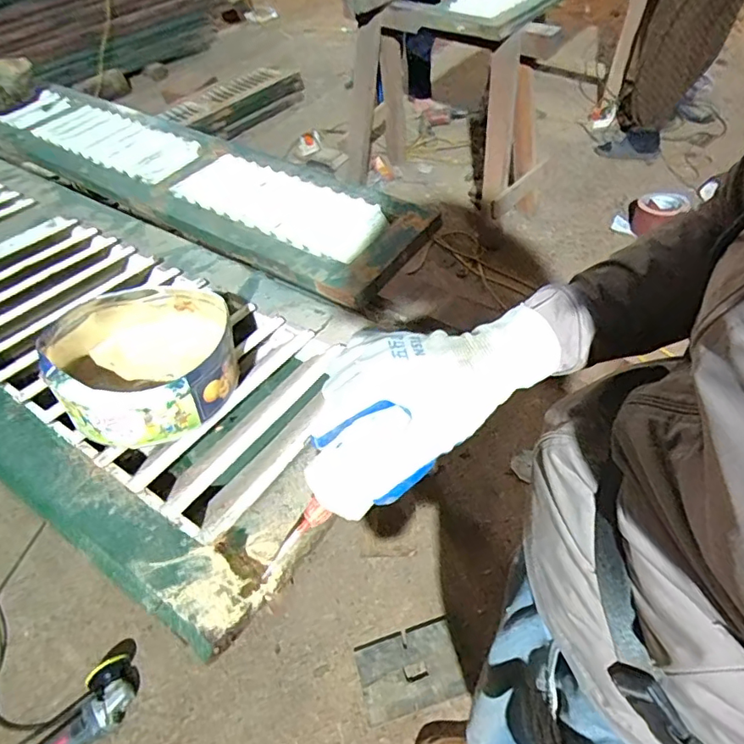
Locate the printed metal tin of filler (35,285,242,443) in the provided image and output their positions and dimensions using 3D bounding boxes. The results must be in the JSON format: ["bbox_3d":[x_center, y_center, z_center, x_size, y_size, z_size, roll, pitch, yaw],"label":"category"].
[{"bbox_3d":[-0.205,-0.008,0.469,0.160,0.060,0.146,-11,51,-5],"label":"printed metal tin of filler"}]

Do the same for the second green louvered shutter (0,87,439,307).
[{"bbox_3d":[-0.462,-0.466,1.165,1.245,0.066,0.280,25,56,22],"label":"second green louvered shutter"}]

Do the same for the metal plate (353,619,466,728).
[{"bbox_3d":[0.081,0.642,1.140,0.212,0.015,0.151,-15,48,-8],"label":"metal plate"}]

